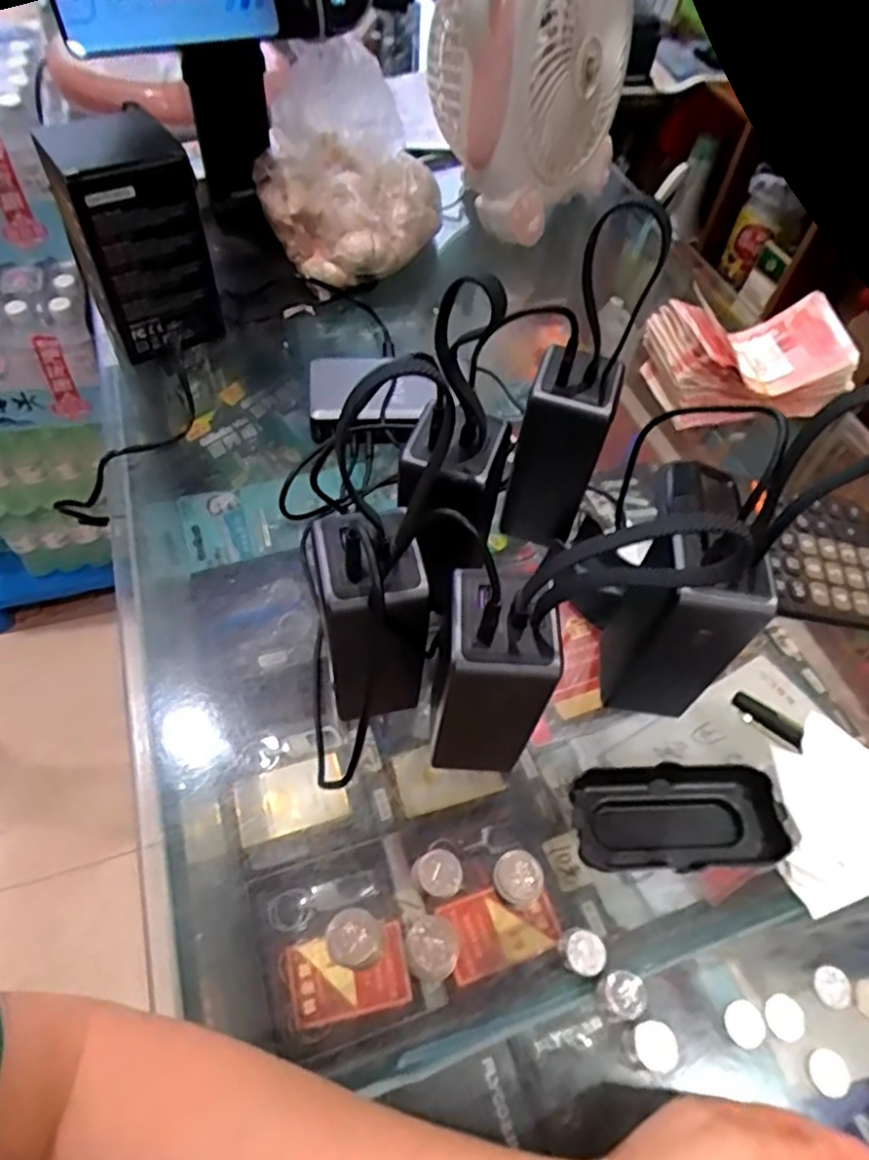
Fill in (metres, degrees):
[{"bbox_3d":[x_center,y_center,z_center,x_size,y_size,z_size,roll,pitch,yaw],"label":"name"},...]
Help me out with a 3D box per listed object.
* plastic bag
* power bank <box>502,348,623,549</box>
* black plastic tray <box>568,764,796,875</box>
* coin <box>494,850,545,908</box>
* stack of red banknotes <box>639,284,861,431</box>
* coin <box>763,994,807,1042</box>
[{"bbox_3d":[-0.073,-0.364,0.585,0.155,0.133,0.144,-2,56,-6],"label":"plastic bag"},{"bbox_3d":[0.075,-0.074,0.410,0.048,0.115,0.045,19,57,8],"label":"power bank"},{"bbox_3d":[0.129,0.127,0.358,0.108,0.019,0.053,-2,56,-6],"label":"black plastic tray"},{"bbox_3d":[0.043,0.150,0.334,0.026,0.005,0.025,8,60,-14],"label":"coin"},{"bbox_3d":[0.253,-0.183,0.548,0.167,0.063,0.091,-4,57,-8],"label":"stack of red banknotes"},{"bbox_3d":[0.170,0.212,0.321,0.018,0.004,0.018,-18,45,-5],"label":"coin"}]

